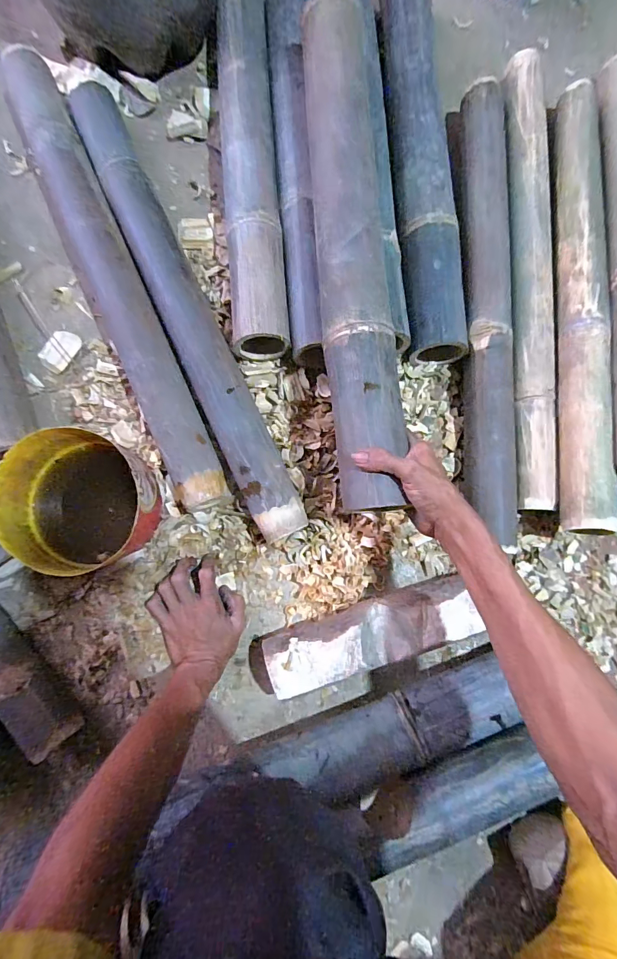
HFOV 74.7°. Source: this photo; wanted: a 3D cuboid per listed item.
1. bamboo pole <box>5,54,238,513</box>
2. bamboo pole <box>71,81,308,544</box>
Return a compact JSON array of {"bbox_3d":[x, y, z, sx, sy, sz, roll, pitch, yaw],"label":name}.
[{"bbox_3d":[-0.240,-0.245,0.511,0.063,0.064,0.608,-24,85,-6],"label":"bamboo pole"},{"bbox_3d":[-0.155,-0.213,0.513,0.065,0.066,0.619,-25,85,-6],"label":"bamboo pole"}]

